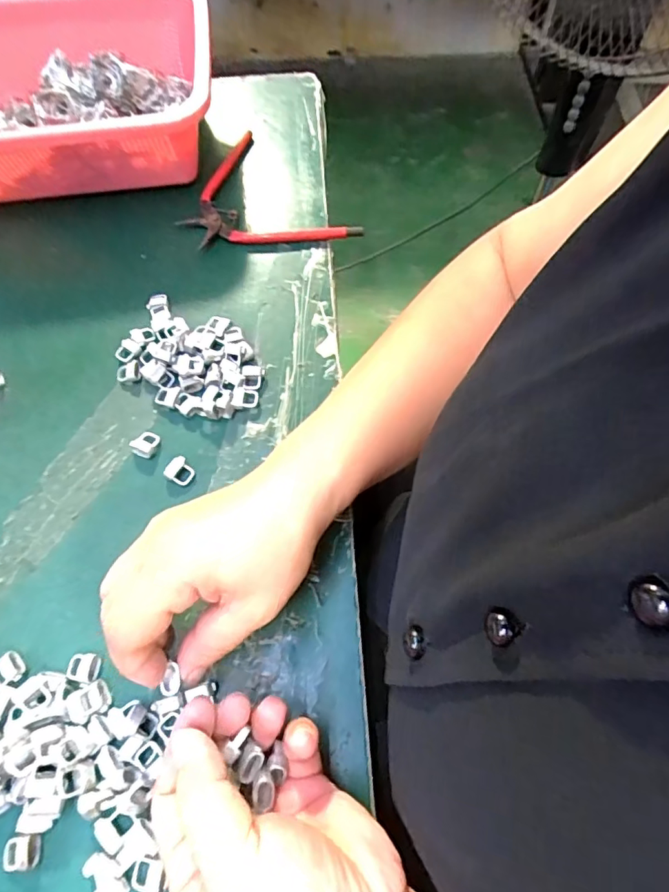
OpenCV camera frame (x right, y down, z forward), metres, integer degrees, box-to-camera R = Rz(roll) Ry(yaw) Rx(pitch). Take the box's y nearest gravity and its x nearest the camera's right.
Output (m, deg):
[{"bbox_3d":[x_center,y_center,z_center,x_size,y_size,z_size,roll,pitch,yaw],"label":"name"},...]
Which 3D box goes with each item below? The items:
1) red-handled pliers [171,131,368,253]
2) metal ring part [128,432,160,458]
[{"bbox_3d":[-0.065,-0.195,0.418,0.105,0.016,0.142,-38,69,-16],"label":"red-handled pliers"},{"bbox_3d":[-0.124,-0.002,0.332,0.016,0.008,0.018,24,67,12],"label":"metal ring part"}]

